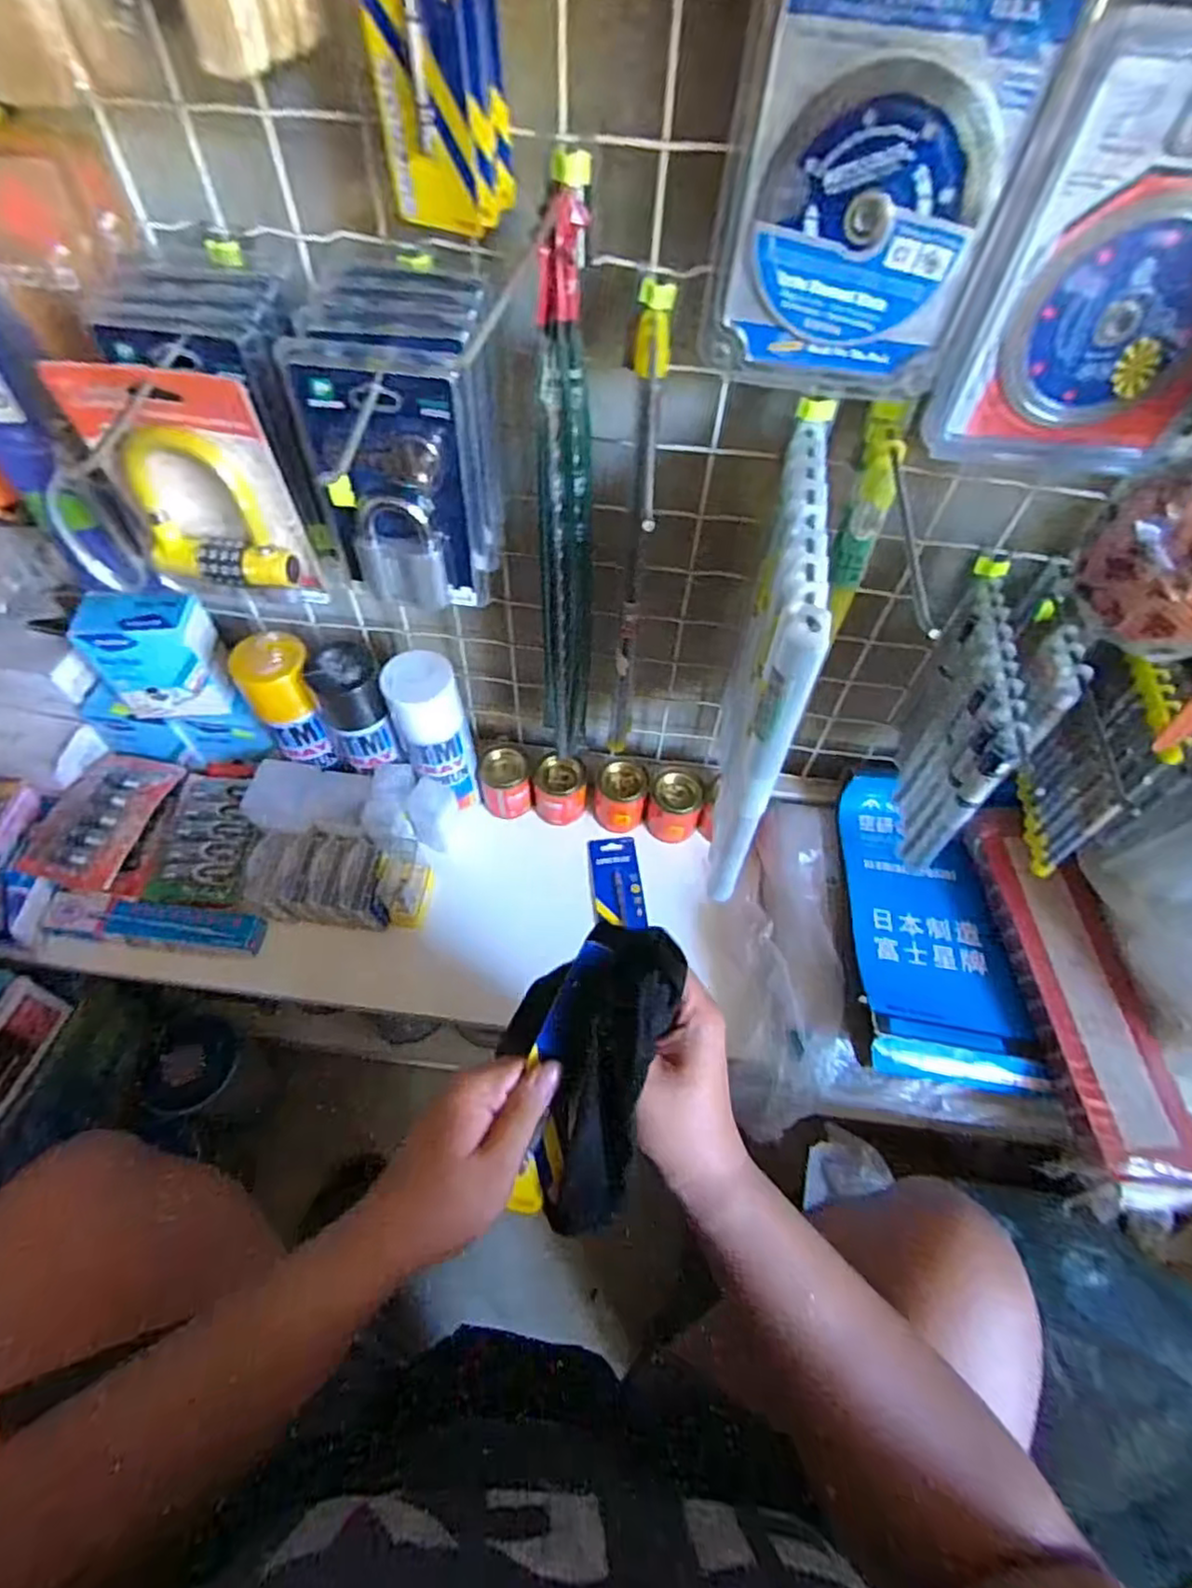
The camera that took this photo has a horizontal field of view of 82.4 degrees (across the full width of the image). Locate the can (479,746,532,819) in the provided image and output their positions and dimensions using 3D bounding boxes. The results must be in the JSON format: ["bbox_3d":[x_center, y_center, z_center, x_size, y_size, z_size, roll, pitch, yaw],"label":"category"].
[{"bbox_3d":[-0.096,-0.011,0.724,0.049,0.067,0.044,-9,56,-8],"label":"can"}]

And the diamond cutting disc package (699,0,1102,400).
[{"bbox_3d":[0.130,-0.294,0.315,0.131,0.189,0.022,8,55,4],"label":"diamond cutting disc package"}]

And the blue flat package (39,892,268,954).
[{"bbox_3d":[-0.425,0.126,0.655,0.202,0.024,0.040,7,55,3],"label":"blue flat package"}]

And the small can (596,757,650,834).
[{"bbox_3d":[0.026,0.002,0.722,0.052,0.065,0.045,2,55,-1],"label":"small can"}]

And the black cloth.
[{"bbox_3d":[-0.012,0.167,0.385,0.089,0.050,0.182,12,96,6],"label":"black cloth"}]

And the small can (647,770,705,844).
[{"bbox_3d":[0.082,0.015,0.705,0.052,0.057,0.050,1,55,-1],"label":"small can"}]

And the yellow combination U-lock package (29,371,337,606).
[{"bbox_3d":[-0.225,-0.171,0.384,0.101,0.118,0.034,16,56,9],"label":"yellow combination U-lock package"}]

